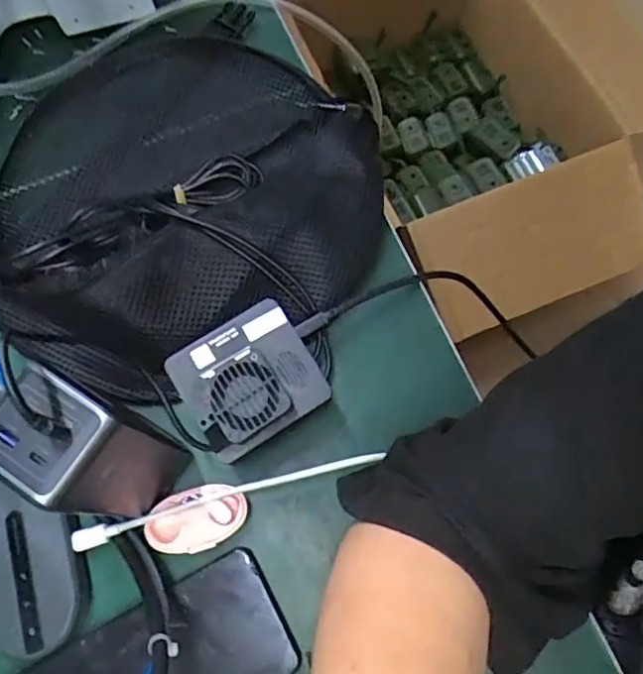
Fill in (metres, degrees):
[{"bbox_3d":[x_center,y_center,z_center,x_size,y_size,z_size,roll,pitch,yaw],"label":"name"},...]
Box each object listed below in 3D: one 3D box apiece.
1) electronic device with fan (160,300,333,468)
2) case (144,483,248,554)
[{"bbox_3d":[-0.042,0.024,0.329,0.075,0.021,0.071,-32,72,-9],"label":"electronic device with fan"},{"bbox_3d":[-0.073,0.108,0.337,0.059,0.016,0.035,-18,71,-4],"label":"case"}]

